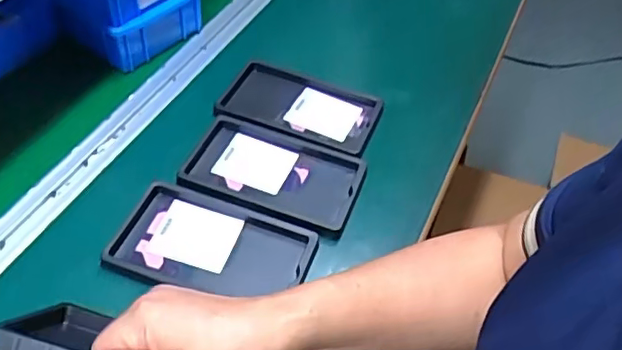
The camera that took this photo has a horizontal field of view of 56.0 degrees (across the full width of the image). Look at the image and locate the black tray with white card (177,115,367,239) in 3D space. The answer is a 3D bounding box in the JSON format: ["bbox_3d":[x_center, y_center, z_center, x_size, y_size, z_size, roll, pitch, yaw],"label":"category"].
[{"bbox_3d":[-0.038,-0.001,0.557,0.167,0.017,0.102,17,50,12],"label":"black tray with white card"}]

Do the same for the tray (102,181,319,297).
[{"bbox_3d":[-0.083,0.060,0.496,0.161,0.015,0.089,14,49,8],"label":"tray"}]

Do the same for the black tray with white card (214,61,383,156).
[{"bbox_3d":[-0.008,-0.075,0.624,0.156,0.020,0.103,17,50,11],"label":"black tray with white card"}]

